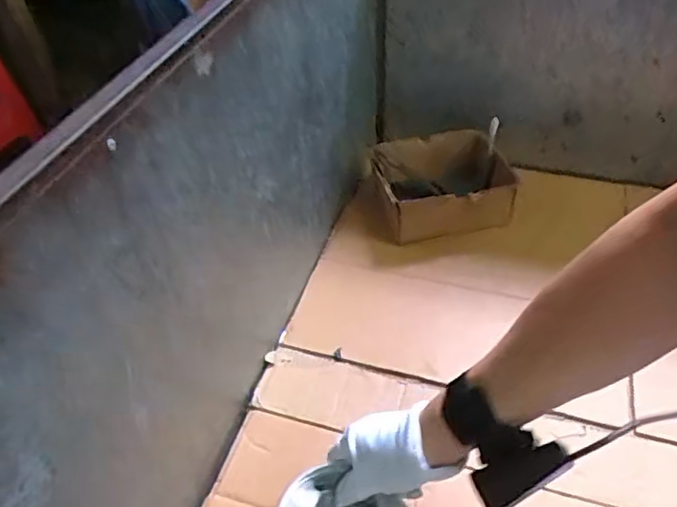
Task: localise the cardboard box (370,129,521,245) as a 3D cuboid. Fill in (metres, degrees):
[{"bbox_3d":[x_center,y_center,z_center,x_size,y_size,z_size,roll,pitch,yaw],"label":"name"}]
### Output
[{"bbox_3d":[0.183,-0.112,0.965,0.236,0.104,0.150,-8,45,-6],"label":"cardboard box"}]

